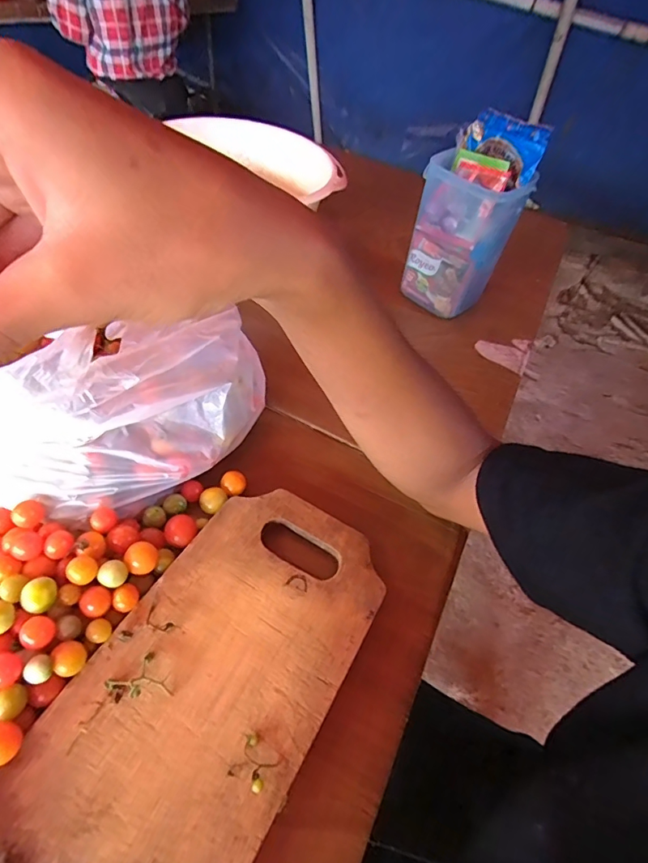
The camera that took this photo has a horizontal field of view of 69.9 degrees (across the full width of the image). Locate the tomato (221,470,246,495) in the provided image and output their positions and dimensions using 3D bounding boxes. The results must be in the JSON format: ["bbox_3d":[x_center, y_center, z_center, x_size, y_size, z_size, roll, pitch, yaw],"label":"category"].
[{"bbox_3d":[-0.072,0.044,0.369,0.018,0.018,0.018,-5,51,-15],"label":"tomato"}]

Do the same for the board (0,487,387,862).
[{"bbox_3d":[-0.062,0.145,0.286,0.132,0.022,0.241,28,50,13],"label":"board"}]

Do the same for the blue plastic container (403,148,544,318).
[{"bbox_3d":[0.152,-0.217,0.523,0.100,0.150,0.073,29,51,14],"label":"blue plastic container"}]

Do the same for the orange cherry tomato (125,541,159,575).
[{"bbox_3d":[-0.121,0.086,0.309,0.020,0.017,0.019,5,49,-6],"label":"orange cherry tomato"}]

